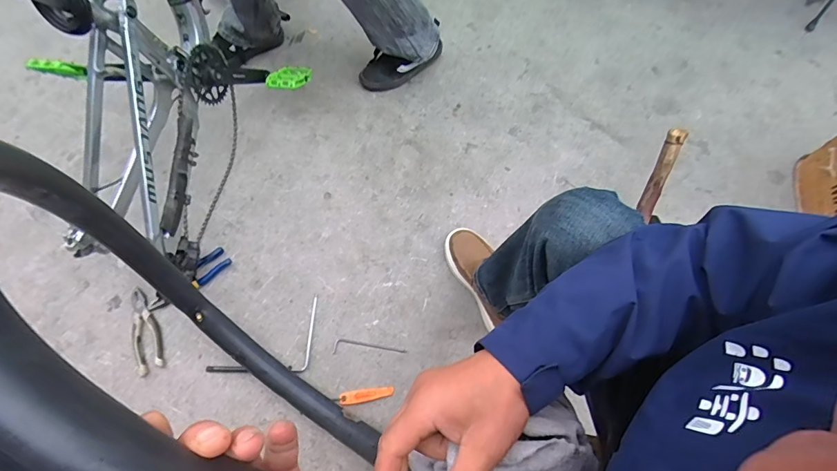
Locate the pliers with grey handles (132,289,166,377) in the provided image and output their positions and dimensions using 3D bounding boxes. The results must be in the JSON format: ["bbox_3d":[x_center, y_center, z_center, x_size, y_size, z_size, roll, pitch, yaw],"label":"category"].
[{"bbox_3d":[-0.601,0.203,0.910,0.056,0.020,0.191,-20,69,-9],"label":"pliers with grey handles"}]

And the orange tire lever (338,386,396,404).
[{"bbox_3d":[-0.107,0.331,0.863,0.112,0.017,0.023,-8,68,-4],"label":"orange tire lever"}]

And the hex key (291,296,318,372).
[{"bbox_3d":[-0.240,0.217,0.918,0.030,0.012,0.166,11,68,3],"label":"hex key"}]

